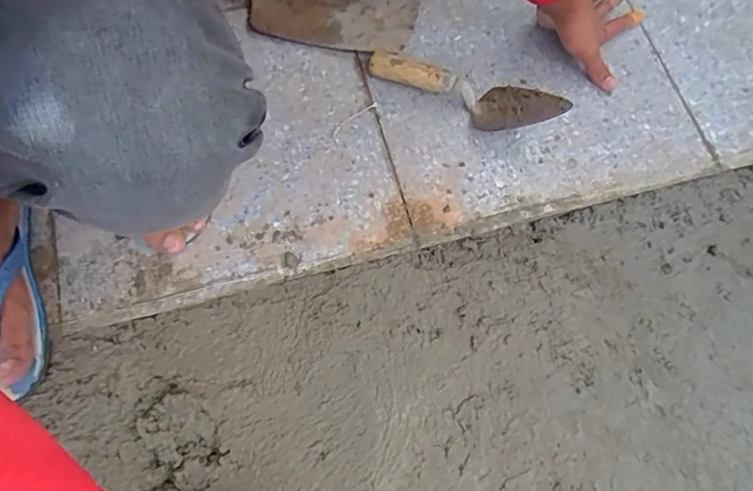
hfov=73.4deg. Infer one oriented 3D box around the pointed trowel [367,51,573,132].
[{"bbox_3d":[0.110,-0.204,0.638,0.249,0.054,0.069,29,74,7],"label":"pointed trowel"}]

